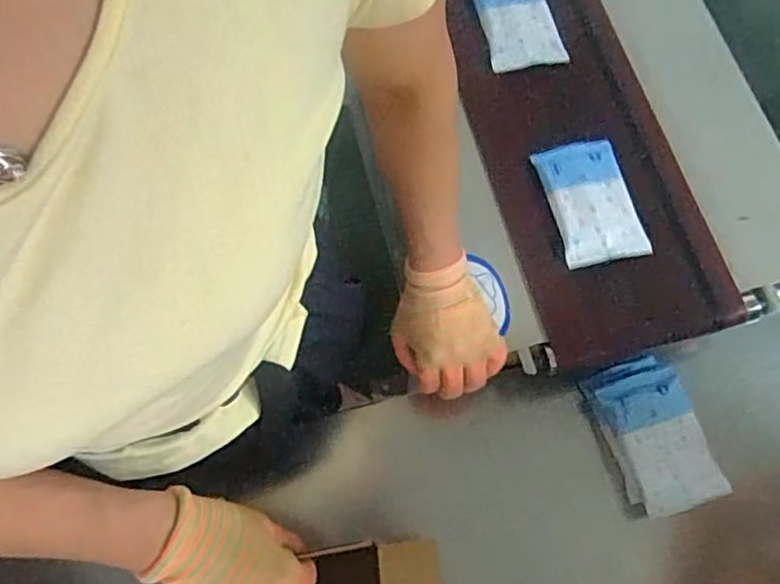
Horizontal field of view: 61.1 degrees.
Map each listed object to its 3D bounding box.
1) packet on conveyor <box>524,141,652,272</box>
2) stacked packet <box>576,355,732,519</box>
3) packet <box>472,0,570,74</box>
[{"bbox_3d":[0.211,-0.095,0.699,0.084,0.013,0.134,-13,71,-5],"label":"packet on conveyor"},{"bbox_3d":[0.272,0.145,0.684,0.089,0.041,0.156,-16,72,-6],"label":"stacked packet"},{"bbox_3d":[0.149,-0.322,0.785,0.088,0.016,0.129,-14,71,-5],"label":"packet"}]

